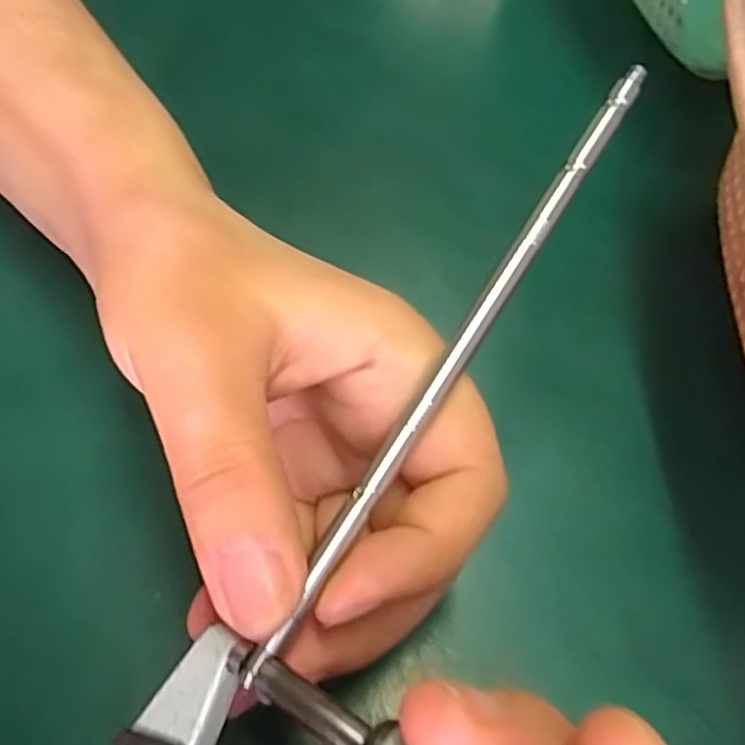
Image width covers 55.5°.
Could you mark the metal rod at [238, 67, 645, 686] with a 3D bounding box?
[{"bbox_3d":[0.020,-0.007,0.150,0.005,0.008,0.158,30,71,14],"label":"metal rod"}]

